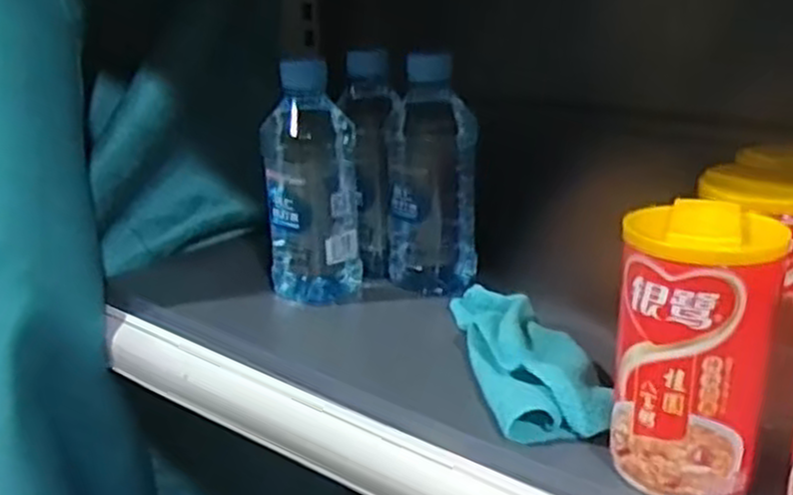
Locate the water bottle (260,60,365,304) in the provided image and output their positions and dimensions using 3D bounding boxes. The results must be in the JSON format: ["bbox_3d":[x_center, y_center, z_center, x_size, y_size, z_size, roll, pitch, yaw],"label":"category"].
[{"bbox_3d":[-0.061,-0.044,0.570,0.066,0.169,0.055,-3,19,-4],"label":"water bottle"}]

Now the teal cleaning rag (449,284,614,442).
[{"bbox_3d":[0.074,0.061,0.461,0.060,0.028,0.153,-4,19,-7],"label":"teal cleaning rag"}]

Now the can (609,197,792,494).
[{"bbox_3d":[0.130,0.044,0.348,0.062,0.117,0.061,5,20,20],"label":"can"}]

